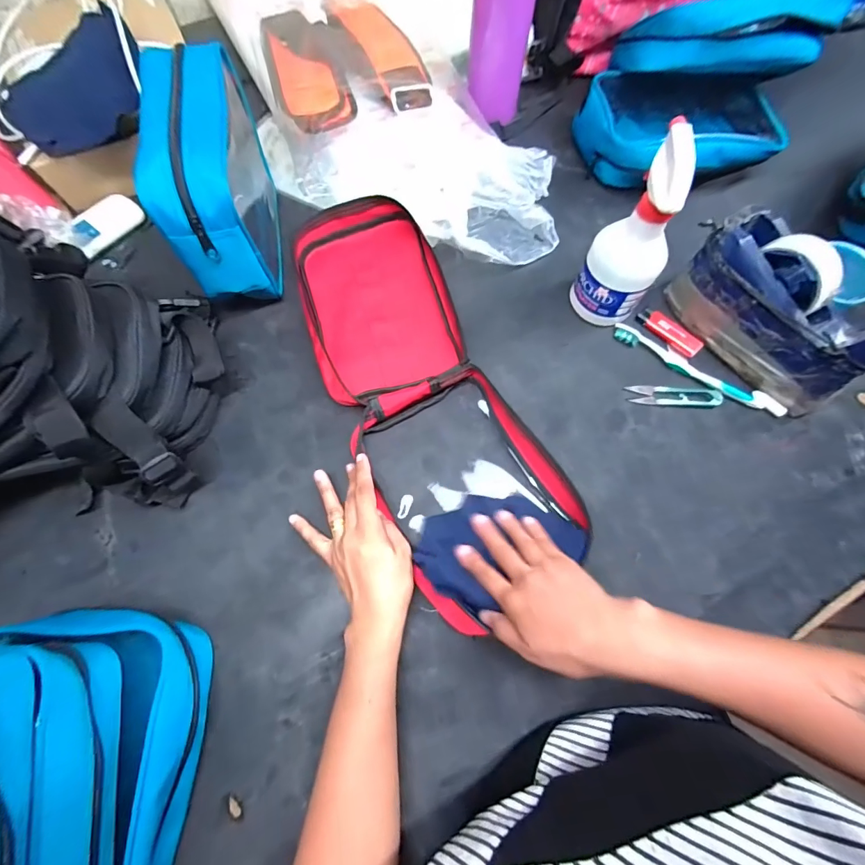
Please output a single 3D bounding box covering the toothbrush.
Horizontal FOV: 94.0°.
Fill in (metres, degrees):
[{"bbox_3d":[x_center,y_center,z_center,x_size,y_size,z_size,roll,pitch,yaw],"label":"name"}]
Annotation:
[{"bbox_3d":[0.306,-0.074,0.470,0.199,0.011,0.026,32,74,11],"label":"toothbrush"}]

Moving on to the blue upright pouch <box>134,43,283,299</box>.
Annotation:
[{"bbox_3d":[-0.242,-0.290,0.462,0.076,0.167,0.260,-10,71,-3],"label":"blue upright pouch"}]

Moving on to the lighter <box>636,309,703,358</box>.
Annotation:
[{"bbox_3d":[0.286,-0.123,0.485,0.079,0.009,0.024,42,76,13],"label":"lighter"}]

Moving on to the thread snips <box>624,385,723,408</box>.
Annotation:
[{"bbox_3d":[0.277,-0.042,0.462,0.101,0.006,0.023,4,71,2],"label":"thread snips"}]

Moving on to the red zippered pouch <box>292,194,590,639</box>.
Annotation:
[{"bbox_3d":[-0.018,-0.059,0.453,0.175,0.040,0.488,-23,74,-7],"label":"red zippered pouch"}]

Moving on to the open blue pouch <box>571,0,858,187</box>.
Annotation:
[{"bbox_3d":[0.346,-0.442,0.531,0.267,0.130,0.219,15,72,5],"label":"open blue pouch"}]

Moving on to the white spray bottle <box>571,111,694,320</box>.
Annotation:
[{"bbox_3d":[0.213,-0.198,0.421,0.077,0.179,0.082,30,74,10],"label":"white spray bottle"}]

